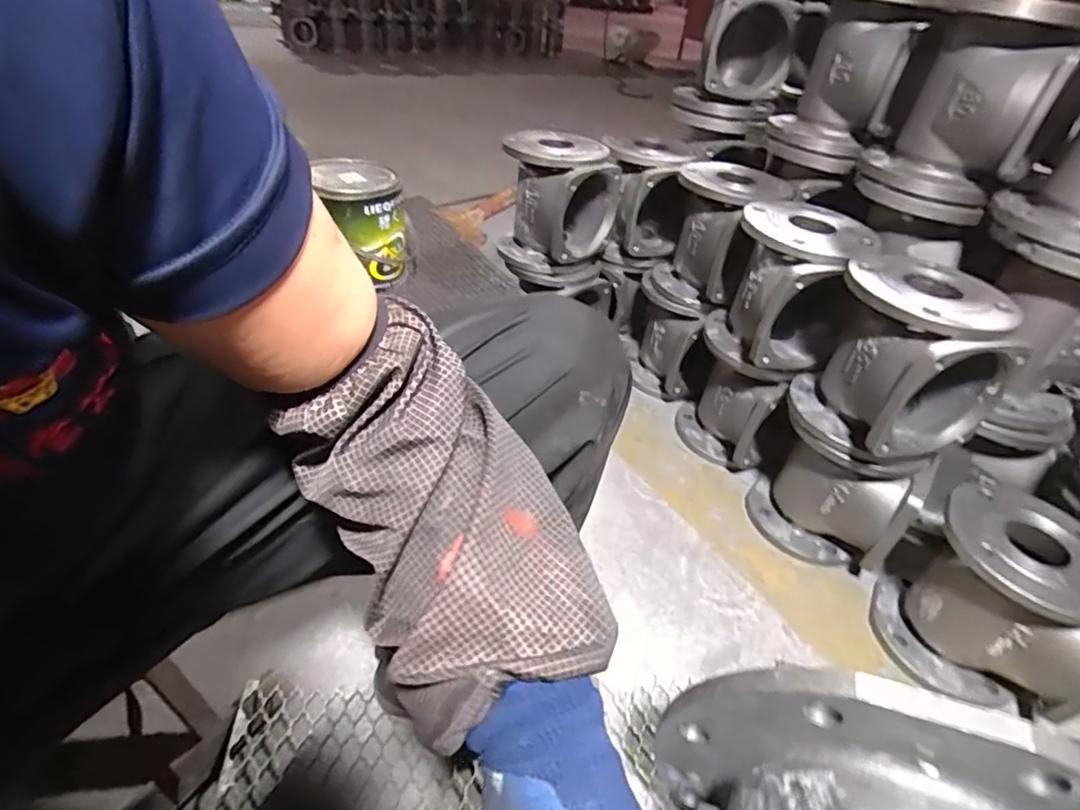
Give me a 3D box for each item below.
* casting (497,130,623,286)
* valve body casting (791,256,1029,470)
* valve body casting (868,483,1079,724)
[{"bbox_3d":[0.038,-0.369,1.036,0.203,0.197,0.204,10,38,2],"label":"casting"},{"bbox_3d":[0.434,-0.051,0.705,0.157,0.195,0.181,-4,40,-16],"label":"valve body casting"},{"bbox_3d":[0.551,0.232,0.691,0.191,0.205,0.161,29,44,25],"label":"valve body casting"}]

